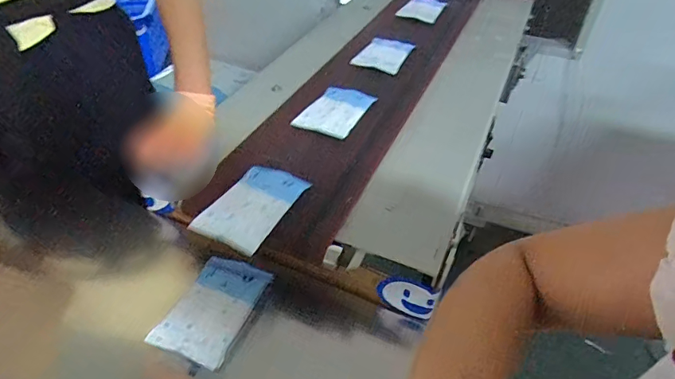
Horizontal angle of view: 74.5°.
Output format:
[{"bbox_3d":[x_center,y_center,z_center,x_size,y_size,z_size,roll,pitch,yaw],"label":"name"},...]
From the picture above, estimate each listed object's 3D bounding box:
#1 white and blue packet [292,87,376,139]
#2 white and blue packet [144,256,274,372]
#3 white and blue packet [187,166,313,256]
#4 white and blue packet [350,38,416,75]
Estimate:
[{"bbox_3d":[0.001,-0.126,0.705,0.080,0.012,0.135,23,48,21],"label":"white and blue packet"},{"bbox_3d":[-0.144,0.134,0.517,0.086,0.017,0.131,15,45,14],"label":"white and blue packet"},{"bbox_3d":[-0.100,0.014,0.540,0.091,0.021,0.139,18,46,16],"label":"white and blue packet"},{"bbox_3d":[0.089,-0.266,0.876,0.094,0.021,0.128,19,46,17],"label":"white and blue packet"}]

